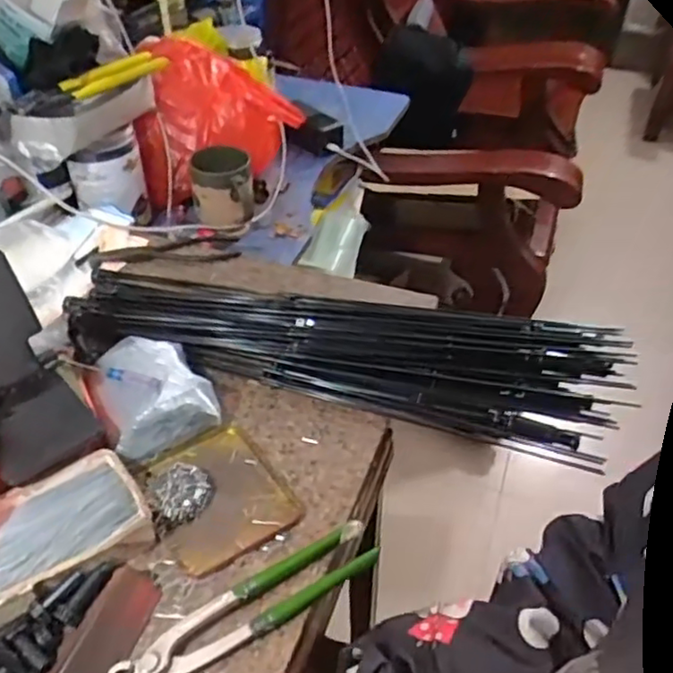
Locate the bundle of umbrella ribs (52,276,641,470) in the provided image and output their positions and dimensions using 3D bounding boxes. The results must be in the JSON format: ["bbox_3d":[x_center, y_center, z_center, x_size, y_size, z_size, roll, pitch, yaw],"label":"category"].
[{"bbox_3d":[0.002,-0.001,0.653,0.535,0.049,0.149,11,42,11],"label":"bundle of umbrella ribs"}]

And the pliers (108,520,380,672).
[{"bbox_3d":[-0.058,0.192,0.466,0.196,0.015,0.040,-25,48,-27],"label":"pliers"}]

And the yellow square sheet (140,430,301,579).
[{"bbox_3d":[-0.098,0.130,0.544,0.100,0.011,0.120,-24,47,-25],"label":"yellow square sheet"}]

